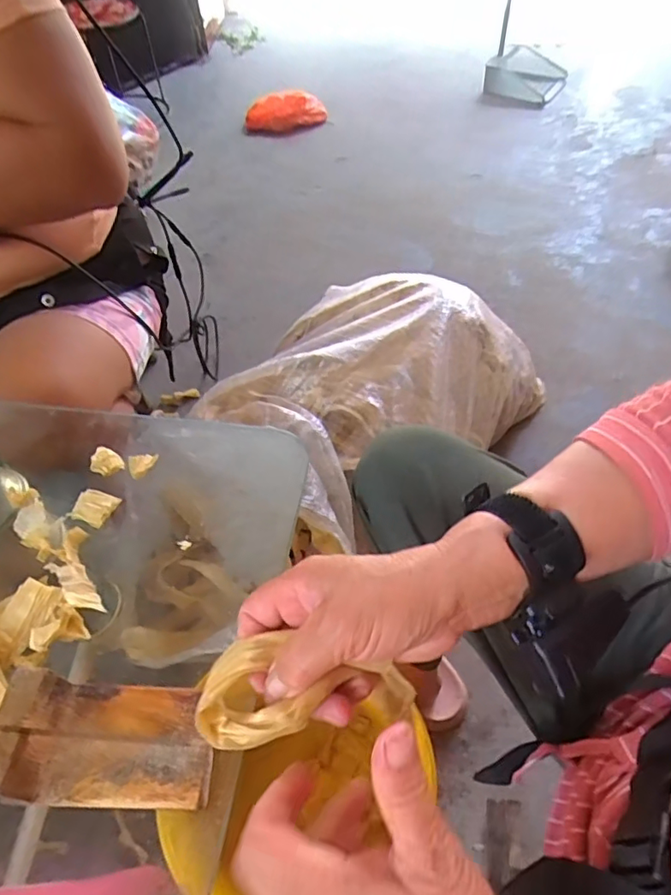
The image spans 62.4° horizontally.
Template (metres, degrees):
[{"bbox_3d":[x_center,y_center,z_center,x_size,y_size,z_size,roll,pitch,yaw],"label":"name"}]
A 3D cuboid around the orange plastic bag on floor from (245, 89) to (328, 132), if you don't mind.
[{"bbox_3d":[-0.148,-0.982,1.627,0.246,0.096,0.136,-7,53,-2],"label":"orange plastic bag on floor"}]

